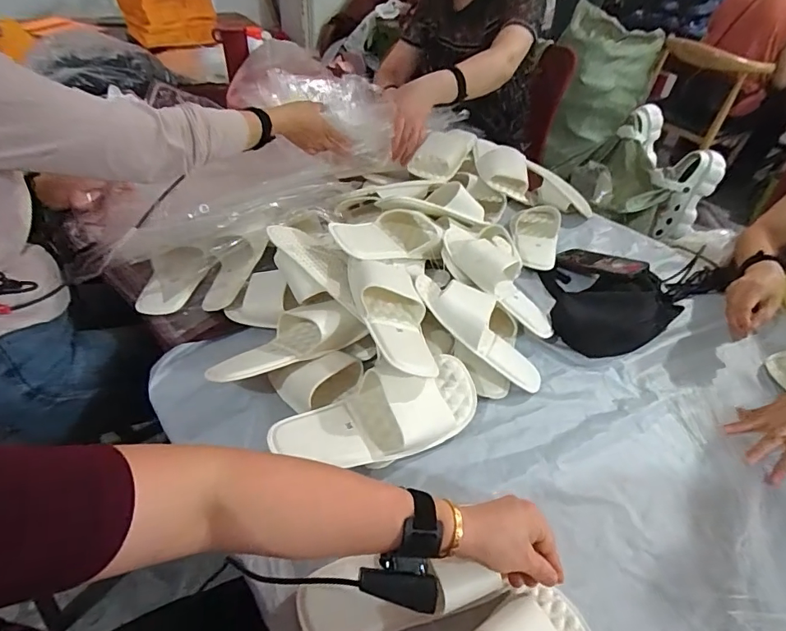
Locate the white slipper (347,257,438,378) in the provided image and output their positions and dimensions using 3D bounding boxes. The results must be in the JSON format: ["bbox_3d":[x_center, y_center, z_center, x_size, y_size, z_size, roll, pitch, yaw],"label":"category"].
[{"bbox_3d":[0.000,-0.005,0.633,0.103,0.056,0.219,-7,45,-14],"label":"white slipper"}]

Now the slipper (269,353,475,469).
[{"bbox_3d":[-0.015,0.120,0.581,0.272,0.054,0.108,-12,46,-18],"label":"slipper"}]

